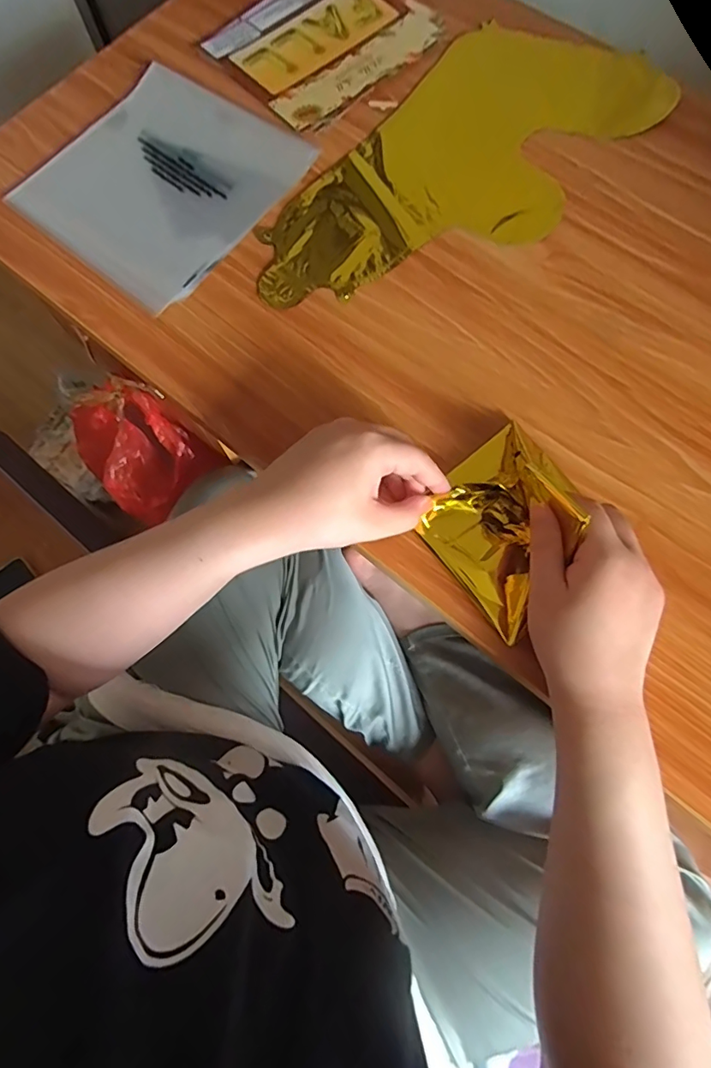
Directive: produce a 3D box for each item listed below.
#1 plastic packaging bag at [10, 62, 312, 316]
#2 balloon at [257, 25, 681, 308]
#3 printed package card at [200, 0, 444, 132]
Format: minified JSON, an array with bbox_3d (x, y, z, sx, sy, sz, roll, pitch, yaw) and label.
[{"bbox_3d":[-0.176,-0.325,0.450,0.195,0.022,0.210,37,79,11],"label":"plastic packaging bag"},{"bbox_3d":[0.092,-0.327,0.454,0.190,0.012,0.403,42,80,11],"label":"balloon"},{"bbox_3d":[-0.033,-0.497,0.501,0.190,0.007,0.168,-42,78,-9],"label":"printed package card"}]

